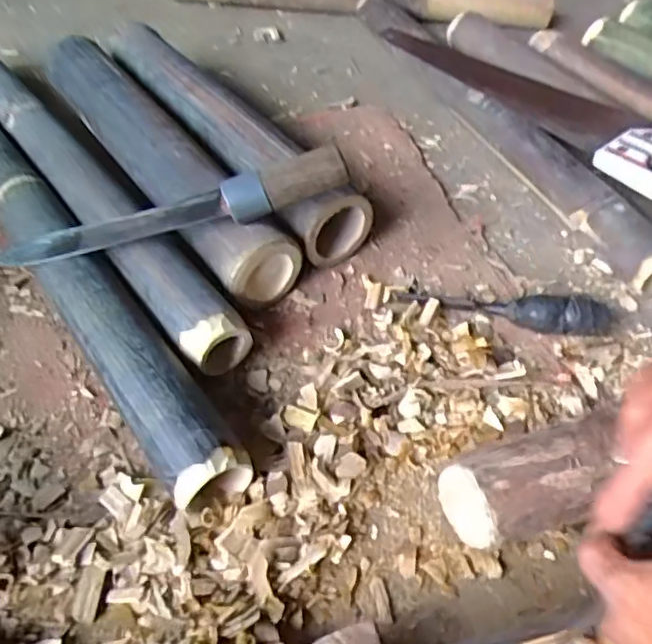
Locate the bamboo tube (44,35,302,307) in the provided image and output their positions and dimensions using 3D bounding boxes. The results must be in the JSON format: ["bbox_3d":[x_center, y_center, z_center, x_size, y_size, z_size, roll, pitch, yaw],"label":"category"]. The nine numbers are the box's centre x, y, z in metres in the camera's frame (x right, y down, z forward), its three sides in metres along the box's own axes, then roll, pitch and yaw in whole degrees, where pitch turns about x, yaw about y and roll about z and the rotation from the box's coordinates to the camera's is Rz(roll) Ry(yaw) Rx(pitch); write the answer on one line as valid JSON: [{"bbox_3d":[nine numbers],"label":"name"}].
[{"bbox_3d":[-0.187,-0.194,0.679,0.092,0.070,0.464,-26,56,-23],"label":"bamboo tube"}]

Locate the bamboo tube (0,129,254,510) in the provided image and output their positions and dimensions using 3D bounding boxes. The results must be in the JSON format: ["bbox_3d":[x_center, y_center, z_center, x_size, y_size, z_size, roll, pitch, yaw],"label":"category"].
[{"bbox_3d":[-0.263,-0.075,0.586,0.060,0.066,0.630,-29,58,-25],"label":"bamboo tube"}]

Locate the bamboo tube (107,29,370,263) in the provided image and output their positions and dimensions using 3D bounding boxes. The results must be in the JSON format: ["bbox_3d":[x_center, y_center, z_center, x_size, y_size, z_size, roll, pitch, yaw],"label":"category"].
[{"bbox_3d":[-0.121,-0.238,0.719,0.104,0.089,0.475,-25,56,-22],"label":"bamboo tube"}]

